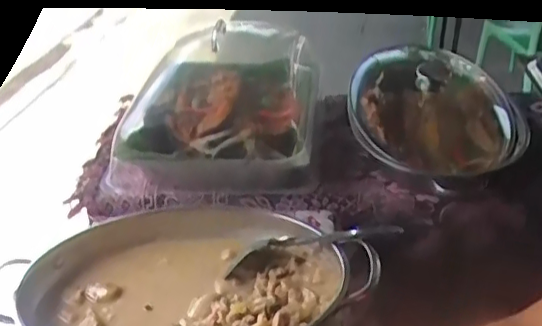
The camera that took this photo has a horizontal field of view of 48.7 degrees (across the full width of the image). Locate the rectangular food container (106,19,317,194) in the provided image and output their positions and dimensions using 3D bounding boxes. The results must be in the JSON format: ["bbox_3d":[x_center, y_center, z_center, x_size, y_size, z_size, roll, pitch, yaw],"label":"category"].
[{"bbox_3d":[-0.067,-0.100,0.911,0.267,0.111,0.356,1,32,5],"label":"rectangular food container"}]

